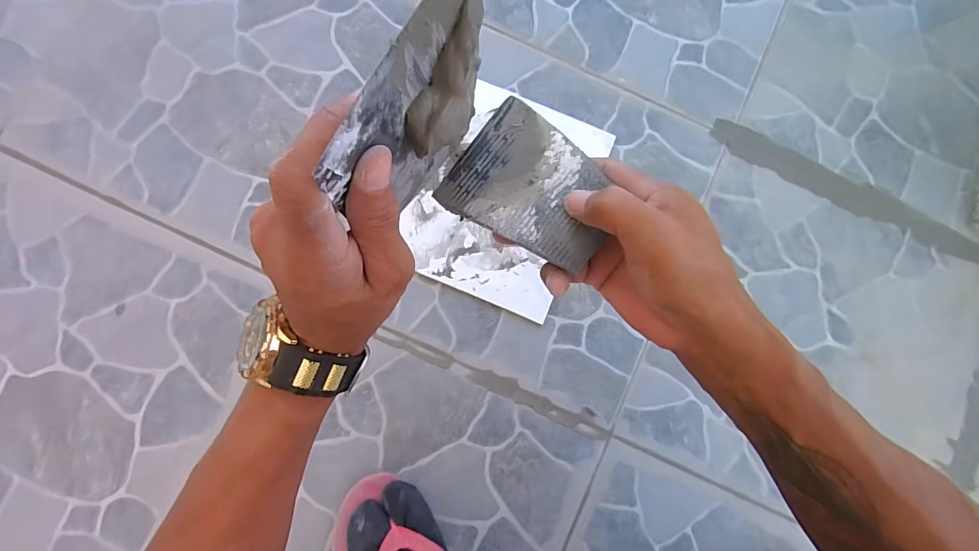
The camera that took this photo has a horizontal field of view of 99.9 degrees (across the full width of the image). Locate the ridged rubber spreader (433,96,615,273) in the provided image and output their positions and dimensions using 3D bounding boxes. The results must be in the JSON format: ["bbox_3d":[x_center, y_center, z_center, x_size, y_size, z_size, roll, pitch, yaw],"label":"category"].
[{"bbox_3d":[0.027,-0.054,0.254,0.100,0.004,0.078,37,88,12],"label":"ridged rubber spreader"}]

